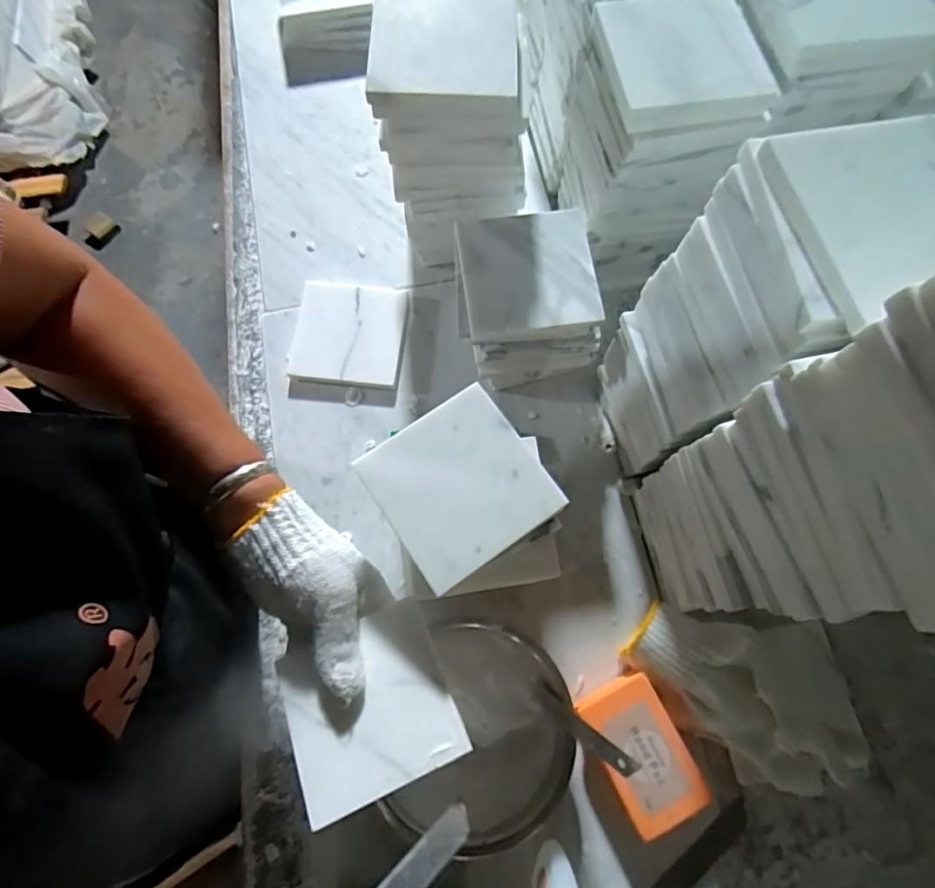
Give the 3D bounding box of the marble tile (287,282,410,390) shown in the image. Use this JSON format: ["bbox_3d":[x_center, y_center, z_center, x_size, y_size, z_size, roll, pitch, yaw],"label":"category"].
[{"bbox_3d":[-0.113,-0.106,0.500,0.103,0.012,0.103,7,76,2],"label":"marble tile"}]

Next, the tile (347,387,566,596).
[{"bbox_3d":[-0.006,0.025,0.334,0.100,0.006,0.100,-34,78,-8],"label":"tile"}]

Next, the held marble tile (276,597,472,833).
[{"bbox_3d":[-0.064,0.162,0.331,0.099,0.011,0.106,-24,60,-6],"label":"held marble tile"}]

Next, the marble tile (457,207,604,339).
[{"bbox_3d":[0.046,-0.133,0.406,0.098,0.015,0.099,-8,76,-2],"label":"marble tile"}]

